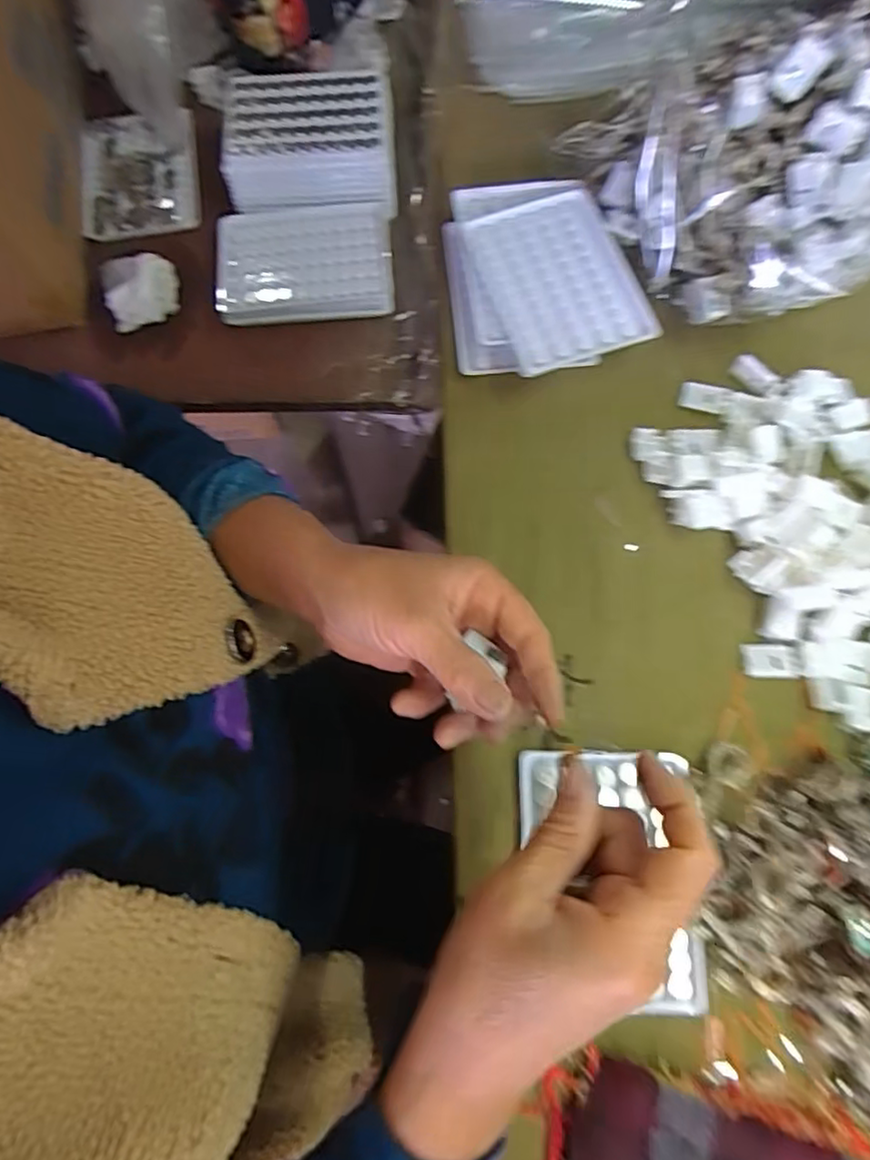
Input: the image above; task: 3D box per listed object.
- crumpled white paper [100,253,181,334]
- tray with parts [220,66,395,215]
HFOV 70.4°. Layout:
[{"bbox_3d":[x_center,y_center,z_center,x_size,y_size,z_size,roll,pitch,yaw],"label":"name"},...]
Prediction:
[{"bbox_3d":[-0.230,-0.228,0.481,0.057,0.021,0.057,-14,75,-4],"label":"crumpled white paper"},{"bbox_3d":[-0.099,-0.348,0.486,0.129,0.035,0.103,-1,75,0],"label":"tray with parts"}]

